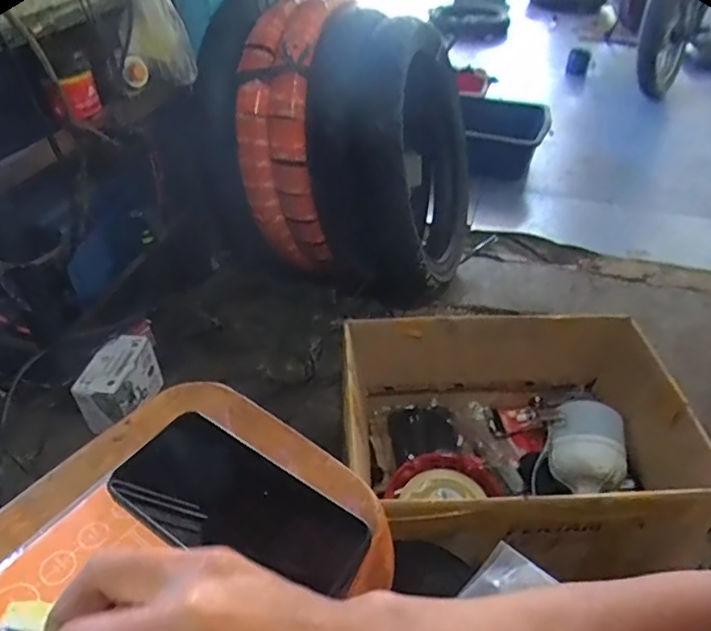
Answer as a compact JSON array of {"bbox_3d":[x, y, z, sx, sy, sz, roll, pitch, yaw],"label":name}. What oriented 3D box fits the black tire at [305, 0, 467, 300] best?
[{"bbox_3d":[0.096,-0.365,1.244,0.260,0.571,0.556,-7,31,14],"label":"black tire"}]

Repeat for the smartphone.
[{"bbox_3d":[-0.078,0.127,0.381,0.171,0.012,0.078,23,46,23],"label":"smartphone"}]

